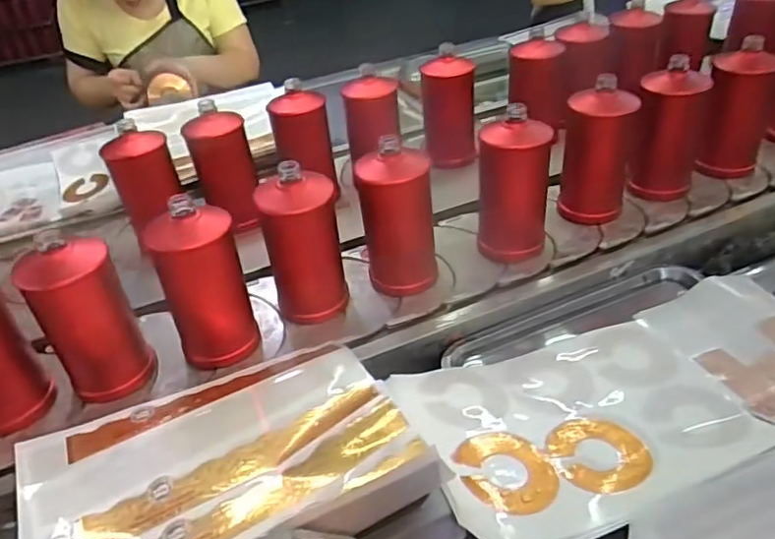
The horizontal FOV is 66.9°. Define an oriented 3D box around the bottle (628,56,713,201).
[{"bbox_3d":[0.409,-0.198,0.839,0.102,0.170,0.097,5,38,12],"label":"bottle"}]

